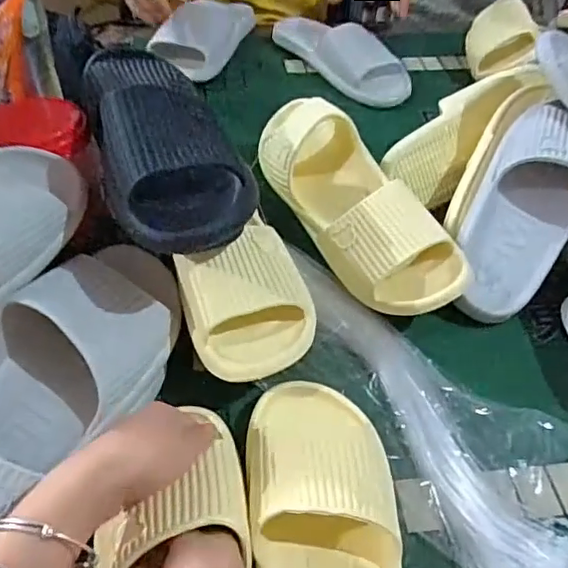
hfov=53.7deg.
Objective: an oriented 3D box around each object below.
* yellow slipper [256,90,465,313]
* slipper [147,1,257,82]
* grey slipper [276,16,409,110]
[{"bbox_3d":[0.064,-0.087,0.567,0.101,0.068,0.288,-41,67,14],"label":"yellow slipper"},{"bbox_3d":[-0.124,-0.384,0.839,0.110,0.070,0.231,16,50,8],"label":"slipper"},{"bbox_3d":[0.085,-0.358,0.844,0.103,0.056,0.270,-25,56,-24],"label":"grey slipper"}]

